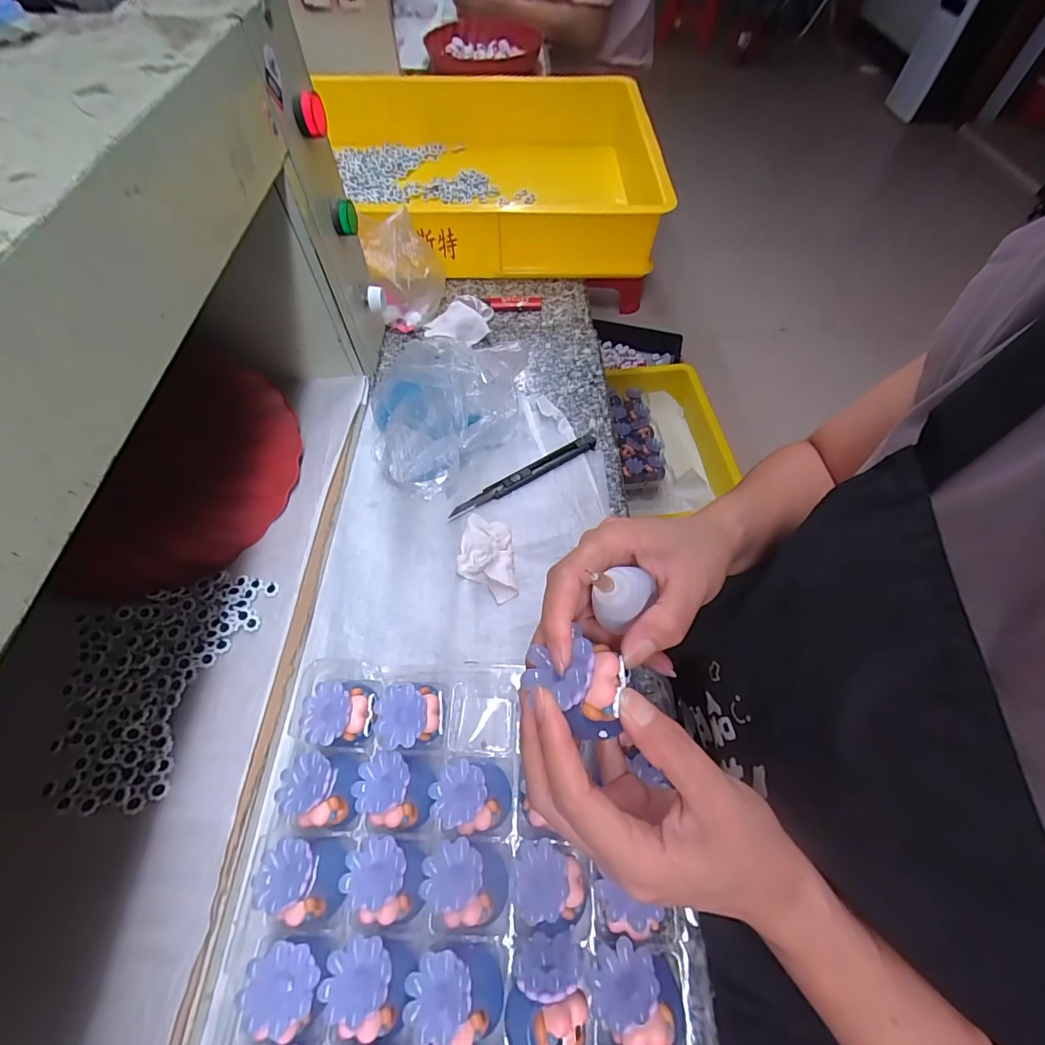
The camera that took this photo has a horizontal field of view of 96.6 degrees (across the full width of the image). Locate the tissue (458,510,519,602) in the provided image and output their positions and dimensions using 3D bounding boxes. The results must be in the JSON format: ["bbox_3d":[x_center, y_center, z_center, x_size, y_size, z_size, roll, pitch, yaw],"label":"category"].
[{"bbox_3d":[-0.031,0.025,0.394,0.046,0.020,0.080,-6,61,-4],"label":"tissue"}]

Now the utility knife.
[{"bbox_3d":[0.004,-0.046,0.443,0.163,0.007,0.017,-32,66,-17],"label":"utility knife"}]

